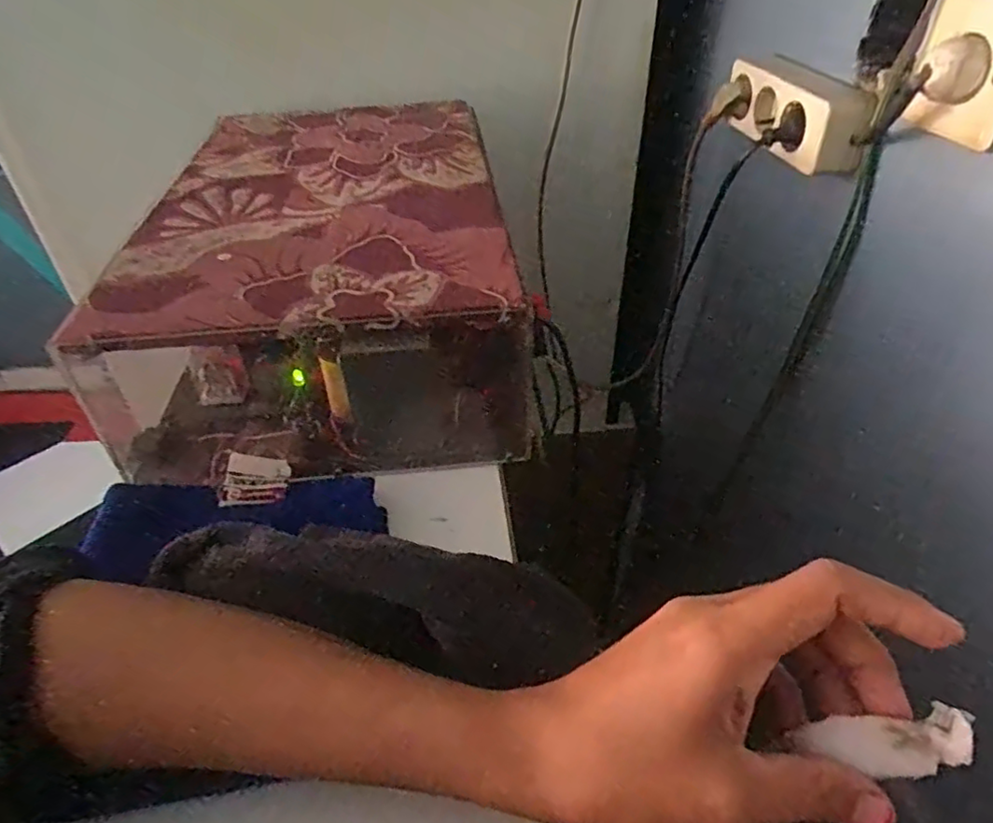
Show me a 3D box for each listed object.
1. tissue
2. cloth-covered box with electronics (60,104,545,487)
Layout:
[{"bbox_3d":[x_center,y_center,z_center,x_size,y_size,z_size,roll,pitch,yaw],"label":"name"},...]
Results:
[{"bbox_3d":[0.127,0.109,0.206,0.051,0.016,0.015,-26,28,33],"label":"tissue"},{"bbox_3d":[-0.129,-0.119,0.496,0.248,0.118,0.400,-6,41,-5],"label":"cloth-covered box with electronics"}]

